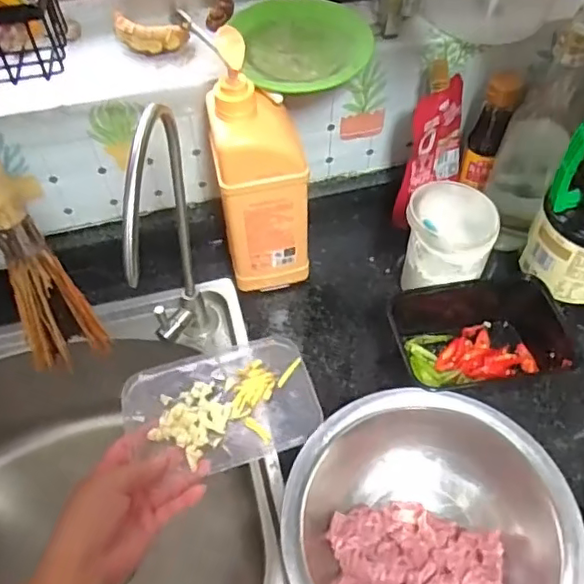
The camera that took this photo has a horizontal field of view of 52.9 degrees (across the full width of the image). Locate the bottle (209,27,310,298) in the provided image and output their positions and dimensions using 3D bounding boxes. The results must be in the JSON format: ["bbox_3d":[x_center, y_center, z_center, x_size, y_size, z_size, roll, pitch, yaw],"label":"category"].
[{"bbox_3d":[-0.028,-0.105,0.574,0.082,0.283,0.061,-9,55,-5],"label":"bottle"}]

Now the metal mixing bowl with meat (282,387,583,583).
[{"bbox_3d":[0.107,0.200,0.481,0.222,0.078,0.213,-1,55,1],"label":"metal mixing bowl with meat"}]

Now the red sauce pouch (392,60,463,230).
[{"bbox_3d":[0.157,-0.159,0.648,0.040,0.185,0.095,36,63,23],"label":"red sauce pouch"}]

